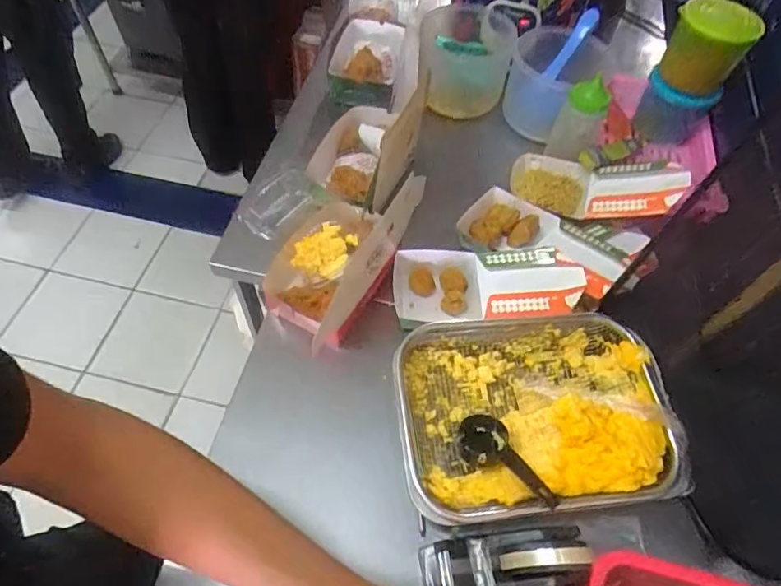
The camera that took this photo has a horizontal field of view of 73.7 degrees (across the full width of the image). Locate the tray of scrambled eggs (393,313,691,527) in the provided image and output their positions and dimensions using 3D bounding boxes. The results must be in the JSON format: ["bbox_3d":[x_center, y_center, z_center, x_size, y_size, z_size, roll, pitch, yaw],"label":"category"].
[{"bbox_3d":[0.160,0.132,0.587,0.296,0.081,0.216,-6,58,-7],"label":"tray of scrambled eggs"}]

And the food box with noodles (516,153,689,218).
[{"bbox_3d":[0.304,-0.157,0.783,0.239,0.058,0.099,16,54,38],"label":"food box with noodles"}]

